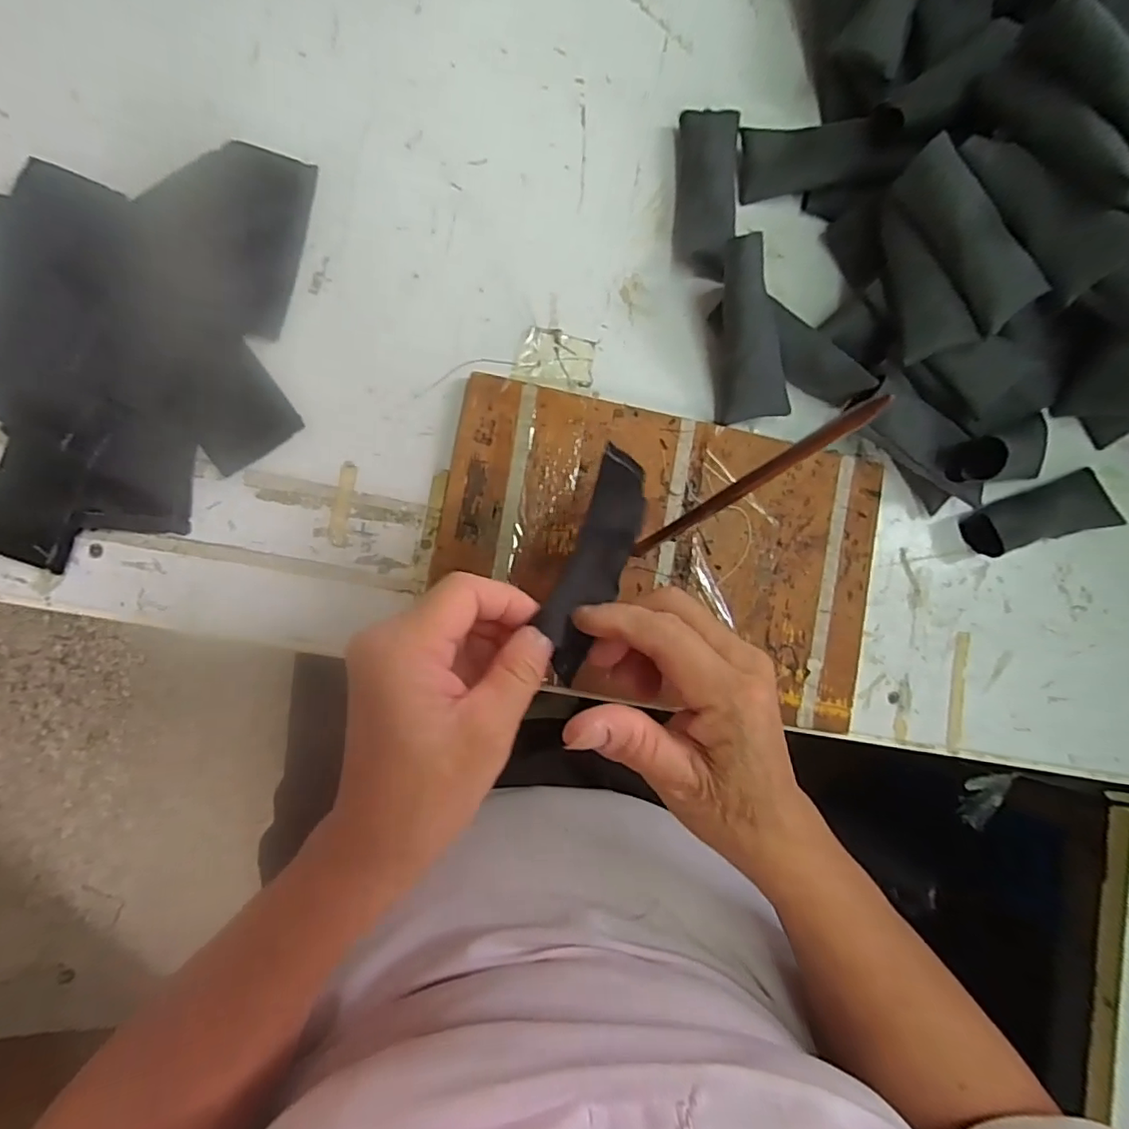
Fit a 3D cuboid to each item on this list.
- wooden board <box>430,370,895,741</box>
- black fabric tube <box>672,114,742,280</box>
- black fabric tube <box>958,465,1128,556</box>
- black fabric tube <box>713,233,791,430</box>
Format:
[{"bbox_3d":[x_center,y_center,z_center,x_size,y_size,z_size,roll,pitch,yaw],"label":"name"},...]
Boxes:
[{"bbox_3d":[0.061,-0.007,0.362,0.269,0.013,0.177,8,85,-6],"label":"wooden board"},{"bbox_3d":[0.093,-0.239,0.376,0.039,0.016,0.102,2,86,-7],"label":"black fabric tube"},{"bbox_3d":[0.316,-0.033,0.382,0.102,0.023,0.039,-16,88,-8],"label":"black fabric tube"},{"bbox_3d":[0.112,-0.141,0.353,0.041,0.017,0.102,-11,108,-7],"label":"black fabric tube"}]

